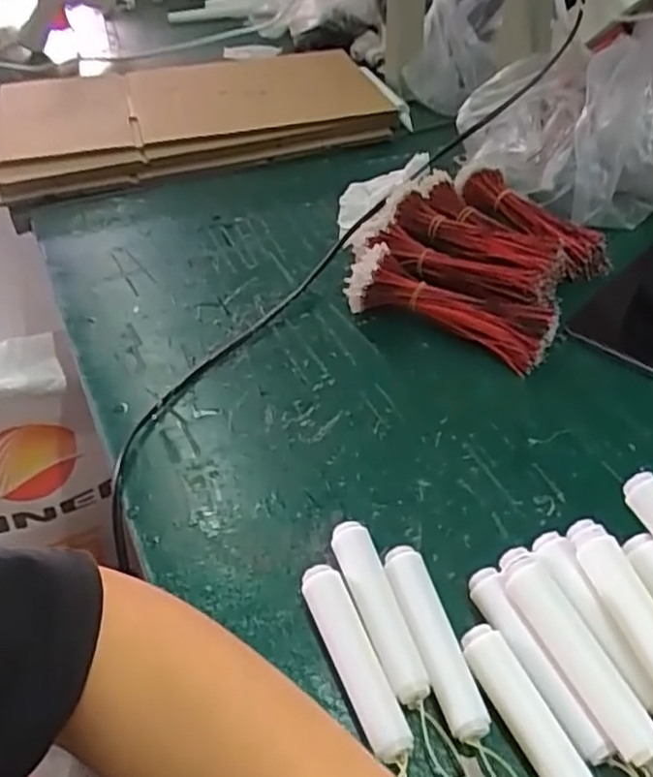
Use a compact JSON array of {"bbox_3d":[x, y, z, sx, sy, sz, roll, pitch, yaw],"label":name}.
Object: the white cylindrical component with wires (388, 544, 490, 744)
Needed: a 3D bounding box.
[{"bbox_3d":[0.048,0.112,0.319,0.018,0.015,0.090,-14,44,-9],"label":"white cylindrical component with wires"}]

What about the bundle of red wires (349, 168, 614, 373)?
[{"bbox_3d":[0.111,-0.100,0.535,0.165,0.054,0.181,22,50,26],"label":"bundle of red wires"}]

